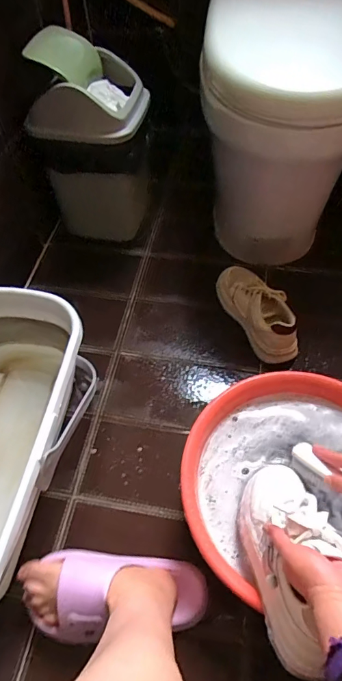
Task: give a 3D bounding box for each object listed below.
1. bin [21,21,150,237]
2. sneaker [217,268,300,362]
[{"bbox_3d":[-0.177,-0.451,0.992,0.240,0.353,0.219,-4,55,-1],"label":"bin"},{"bbox_3d":[0.180,-0.064,0.884,0.078,0.109,0.237,-23,57,-14],"label":"sneaker"}]

